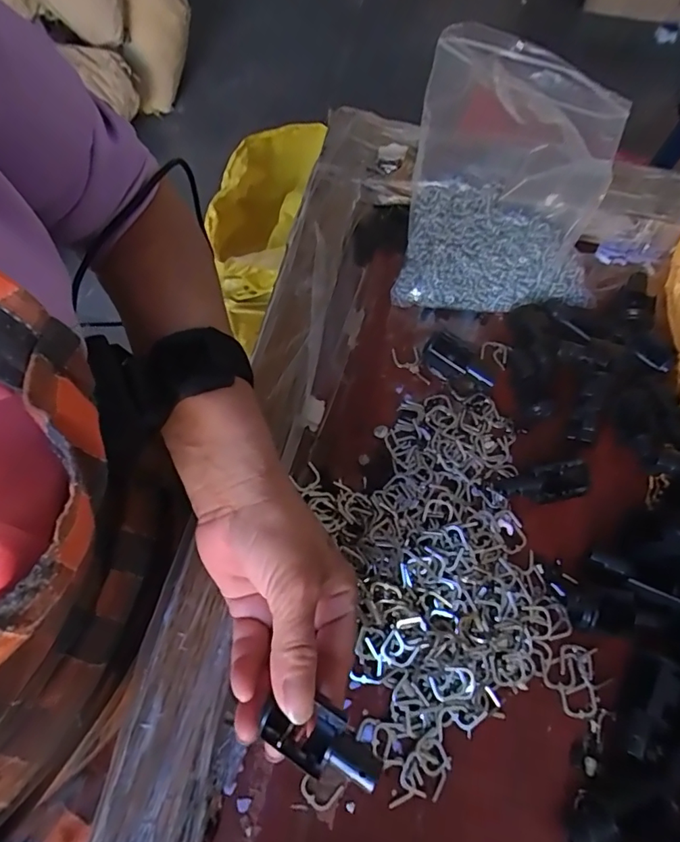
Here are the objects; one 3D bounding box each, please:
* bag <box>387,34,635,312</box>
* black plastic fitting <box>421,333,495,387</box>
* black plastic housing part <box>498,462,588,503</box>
[{"bbox_3d":[0.139,-0.200,0.396,0.154,0.069,0.241,11,65,1],"label":"bag"},{"bbox_3d":[0.085,-0.040,0.349,0.050,0.021,0.023,38,68,13],"label":"black plastic fitting"},{"bbox_3d":[0.130,0.041,0.311,0.056,0.021,0.018,-8,66,-7],"label":"black plastic housing part"}]

